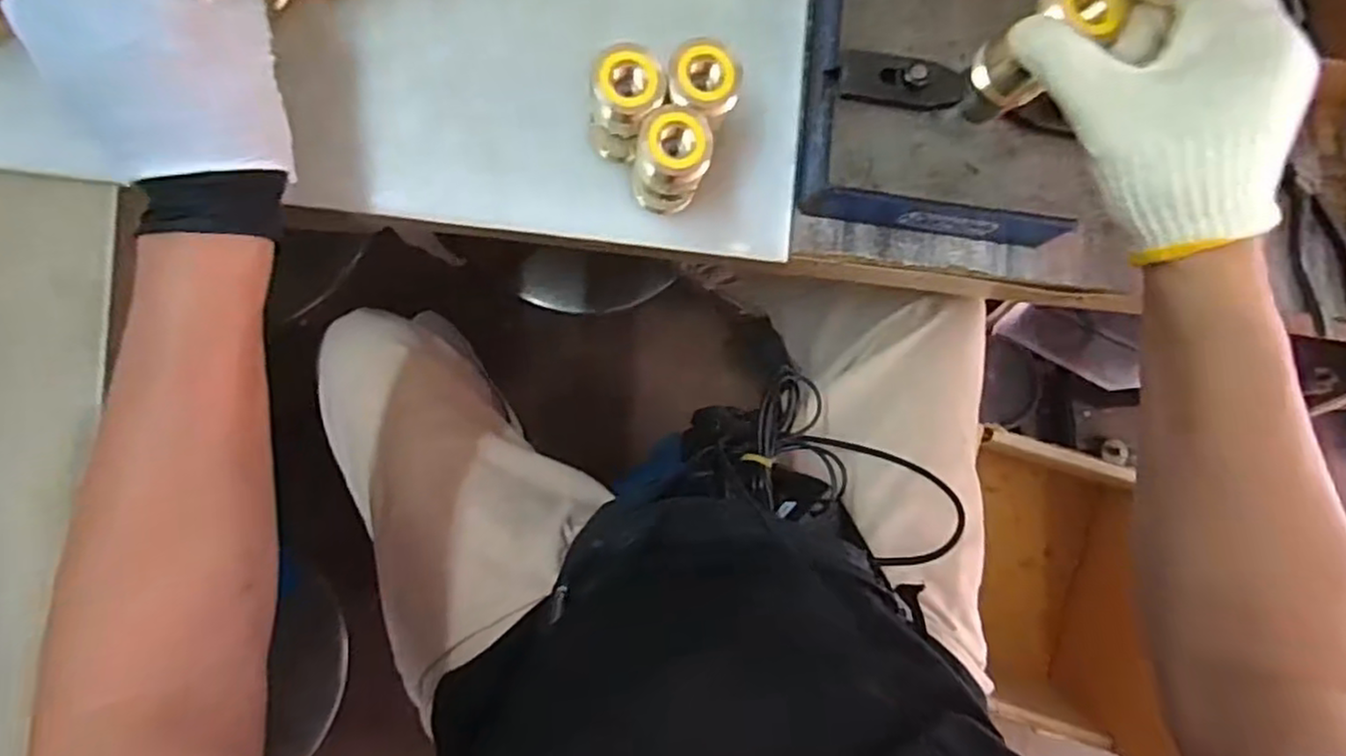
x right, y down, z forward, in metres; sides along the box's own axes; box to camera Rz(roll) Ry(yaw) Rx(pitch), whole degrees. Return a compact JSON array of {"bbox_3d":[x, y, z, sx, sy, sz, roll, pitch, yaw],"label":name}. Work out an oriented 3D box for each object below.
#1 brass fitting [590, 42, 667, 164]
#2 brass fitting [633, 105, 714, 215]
[{"bbox_3d":[-0.028,-0.158,0.418,0.040,0.088,0.038,5,84,-6],"label":"brass fitting"},{"bbox_3d":[-0.001,-0.129,0.422,0.040,0.084,0.041,1,84,-6],"label":"brass fitting"}]

